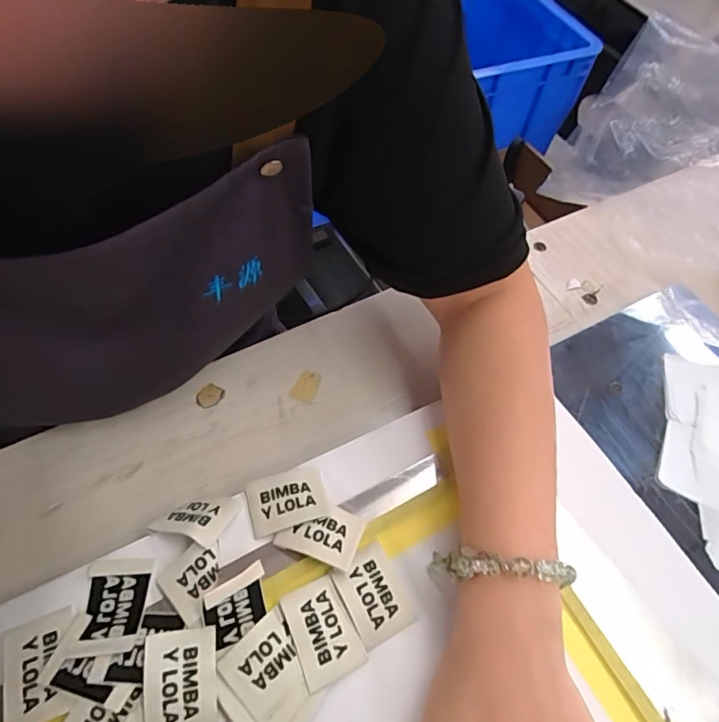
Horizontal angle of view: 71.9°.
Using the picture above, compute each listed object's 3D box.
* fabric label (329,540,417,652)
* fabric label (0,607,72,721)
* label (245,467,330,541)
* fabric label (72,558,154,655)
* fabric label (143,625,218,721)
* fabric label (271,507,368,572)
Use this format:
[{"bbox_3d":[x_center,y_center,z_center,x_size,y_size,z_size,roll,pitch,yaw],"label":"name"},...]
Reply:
[{"bbox_3d":[0.007,0.132,0.280,0.032,0.009,0.047,-24,64,-16],"label":"fabric label"},{"bbox_3d":[-0.164,0.156,0.252,0.034,0.004,0.049,-20,63,-14],"label":"fabric label"},{"bbox_3d":[-0.045,0.084,0.301,0.047,0.005,0.034,-12,61,-10],"label":"label"},{"bbox_3d":[-0.133,0.132,0.269,0.032,0.006,0.046,-5,49,0],"label":"fabric label"},{"bbox_3d":[-0.089,0.161,0.248,0.034,0.006,0.046,-4,64,-13],"label":"fabric label"},{"bbox_3d":[-0.023,0.100,0.292,0.047,0.006,0.031,20,61,9],"label":"fabric label"}]

